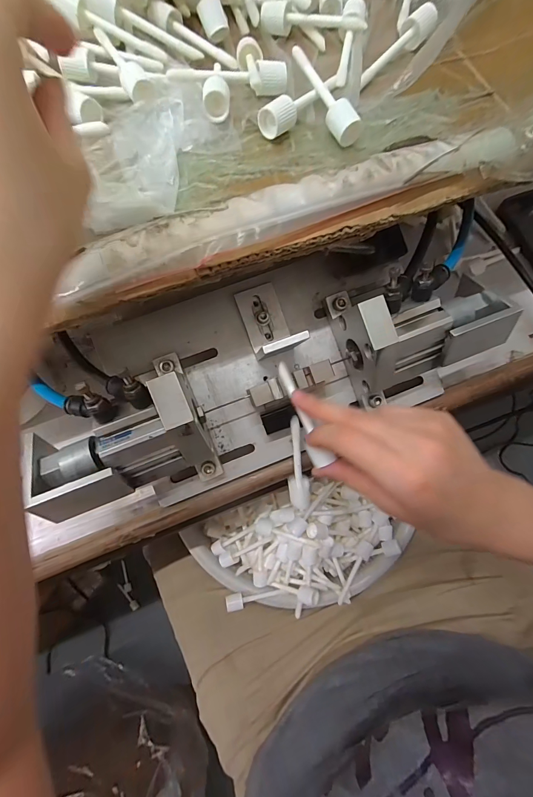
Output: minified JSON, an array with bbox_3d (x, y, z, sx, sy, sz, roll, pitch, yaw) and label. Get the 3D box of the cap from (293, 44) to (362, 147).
[{"bbox_3d":[0.039,-0.214,0.239,0.019,0.014,0.082,-28,78,-8],"label":"cap"}]

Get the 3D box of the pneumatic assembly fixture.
[{"bbox_3d":[0.004,-0.025,0.284,0.376,0.102,0.141,-21,77,-6],"label":"pneumatic assembly fixture"}]

